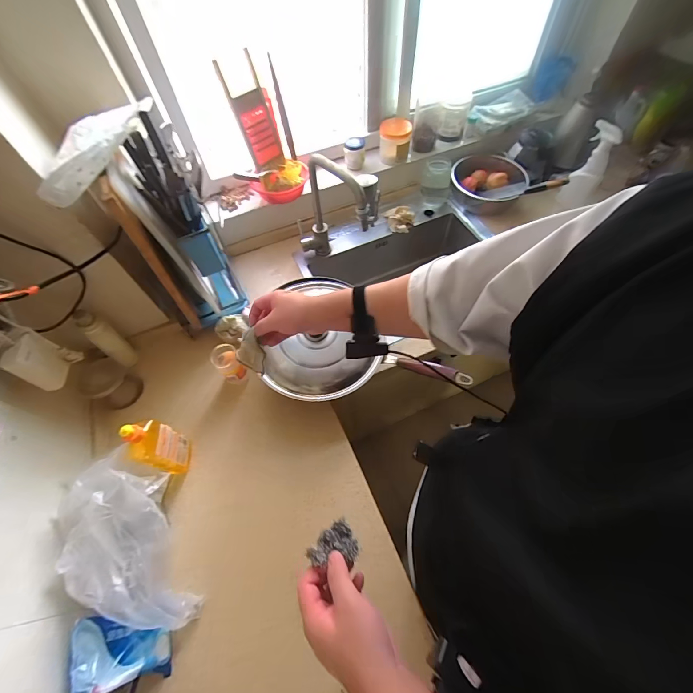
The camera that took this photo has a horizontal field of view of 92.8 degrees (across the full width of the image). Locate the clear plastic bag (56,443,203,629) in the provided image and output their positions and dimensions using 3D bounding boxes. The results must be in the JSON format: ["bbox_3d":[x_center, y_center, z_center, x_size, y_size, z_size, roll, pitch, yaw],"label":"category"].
[{"bbox_3d":[-0.371,0.358,0.593,0.166,0.197,0.270,-41,66,-19],"label":"clear plastic bag"}]

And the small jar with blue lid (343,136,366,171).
[{"bbox_3d":[0.027,-0.629,1.076,0.066,0.085,0.054,4,60,5],"label":"small jar with blue lid"}]

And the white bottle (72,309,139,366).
[{"bbox_3d":[-0.592,-0.015,0.823,0.048,0.210,0.054,29,65,18],"label":"white bottle"}]

